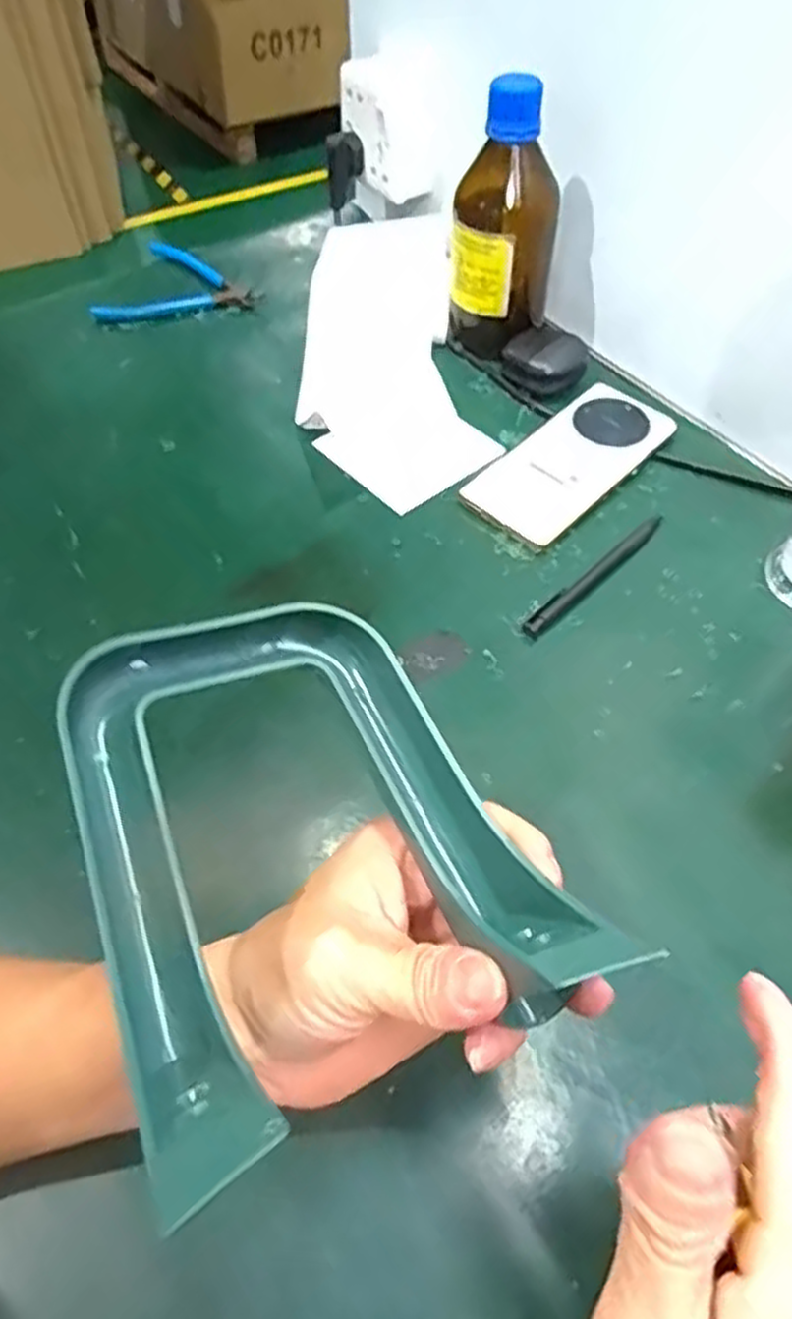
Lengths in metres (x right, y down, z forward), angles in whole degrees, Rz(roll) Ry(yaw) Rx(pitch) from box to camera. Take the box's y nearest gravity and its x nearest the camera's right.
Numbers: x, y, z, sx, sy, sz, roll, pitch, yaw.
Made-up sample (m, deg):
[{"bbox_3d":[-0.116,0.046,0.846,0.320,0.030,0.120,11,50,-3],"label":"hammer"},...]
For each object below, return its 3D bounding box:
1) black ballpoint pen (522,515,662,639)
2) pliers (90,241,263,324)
[{"bbox_3d":[0.130,-0.056,0.492,0.137,0.005,0.013,-39,64,-22],"label":"black ballpoint pen"},{"bbox_3d":[-0.198,-0.347,0.701,0.142,0.020,0.100,-5,56,-3],"label":"pliers"}]

